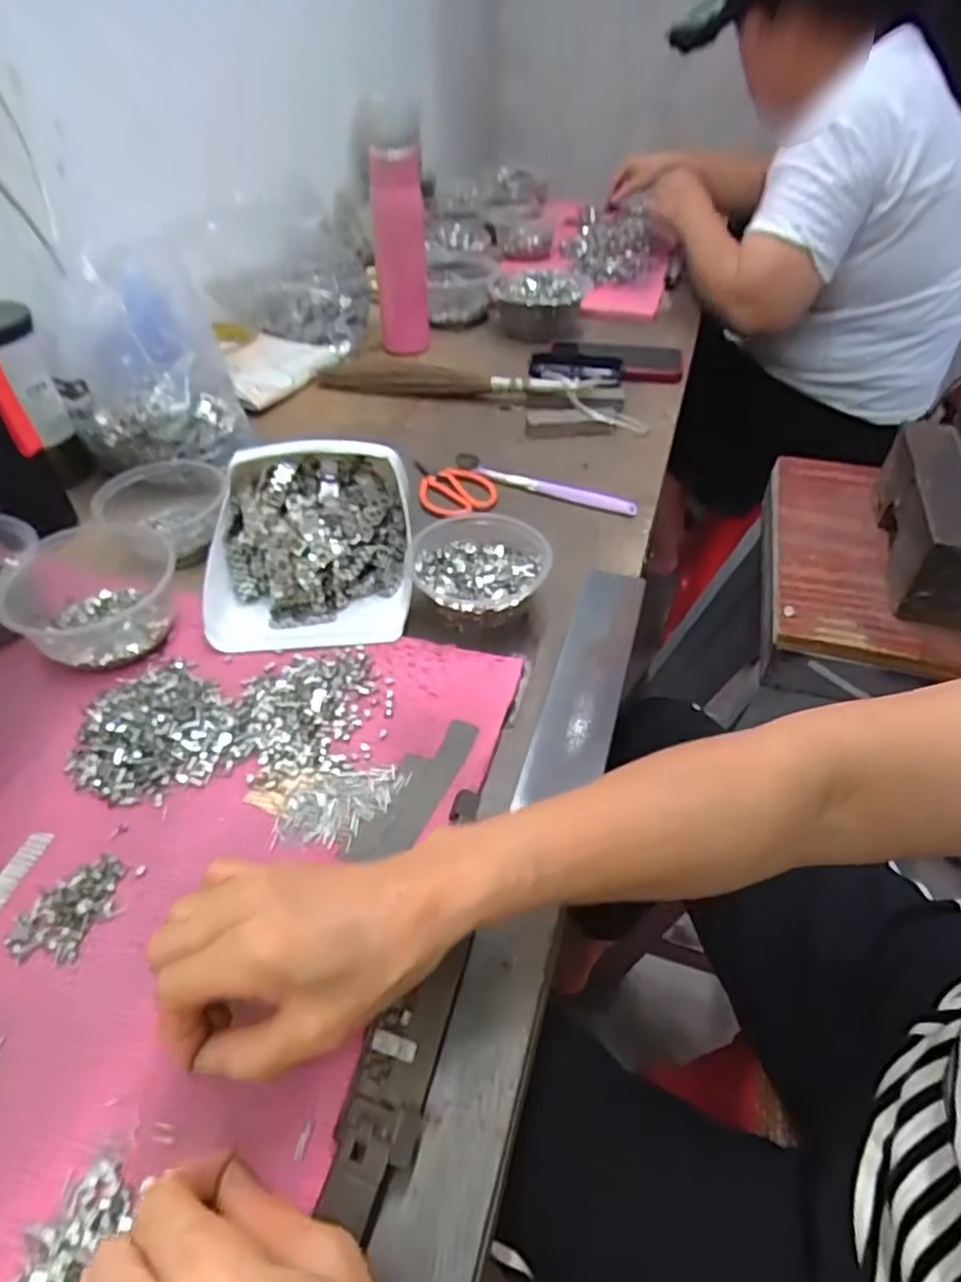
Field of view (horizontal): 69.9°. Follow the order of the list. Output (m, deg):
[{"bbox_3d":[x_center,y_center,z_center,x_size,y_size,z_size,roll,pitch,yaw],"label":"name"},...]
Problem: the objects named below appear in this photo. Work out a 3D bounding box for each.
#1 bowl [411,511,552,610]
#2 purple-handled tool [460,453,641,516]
[{"bbox_3d":[-0.003,-0.051,0.517,0.103,0.044,0.096,-1,44,1],"label":"bowl"},{"bbox_3d":[0.058,-0.148,0.645,0.180,0.012,0.012,22,48,16],"label":"purple-handled tool"}]

